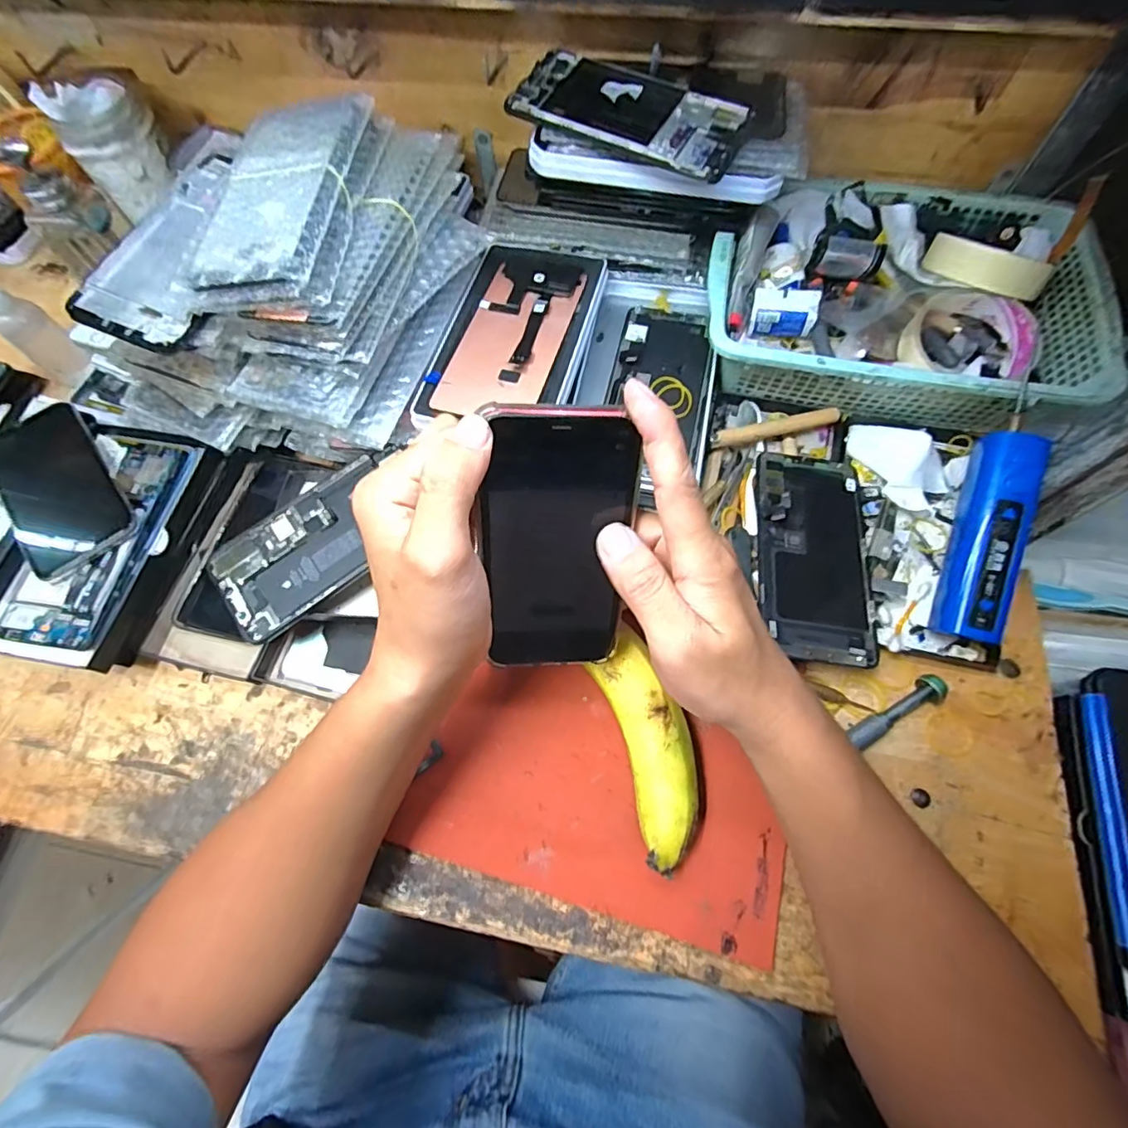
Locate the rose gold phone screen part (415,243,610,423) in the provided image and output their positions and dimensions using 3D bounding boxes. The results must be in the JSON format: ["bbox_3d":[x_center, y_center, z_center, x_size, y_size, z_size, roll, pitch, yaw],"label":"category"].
[{"bbox_3d":[-0.035,-0.174,0.397,0.097,0.010,0.169,14,69,8],"label":"rose gold phone screen part"}]

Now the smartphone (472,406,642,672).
[{"bbox_3d":[-0.004,-0.005,0.272,0.072,0.152,0.007,-3,36,-9],"label":"smartphone"}]

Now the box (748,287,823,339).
[{"bbox_3d":[0.168,-0.192,0.412,0.047,0.032,0.023,10,69,7],"label":"box"}]

